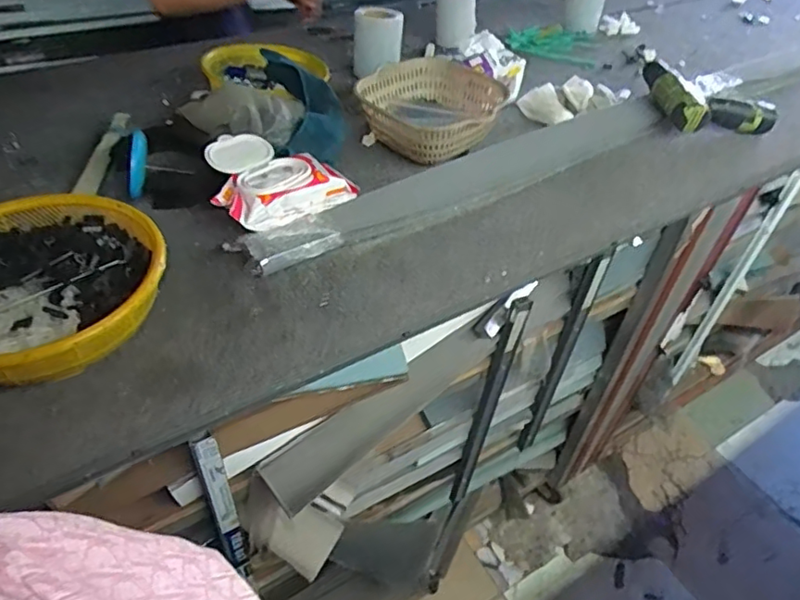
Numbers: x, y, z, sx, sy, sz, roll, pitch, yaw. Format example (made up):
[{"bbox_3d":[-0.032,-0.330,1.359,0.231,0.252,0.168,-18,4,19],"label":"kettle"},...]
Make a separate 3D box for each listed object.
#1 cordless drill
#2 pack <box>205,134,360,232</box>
[{"bbox_3d":[0.521,-0.344,1.008,0.188,0.067,0.192,-2,44,-7],"label":"cordless drill"},{"bbox_3d":[-0.158,-0.154,0.741,0.169,0.056,0.134,-30,53,-31],"label":"pack"}]

